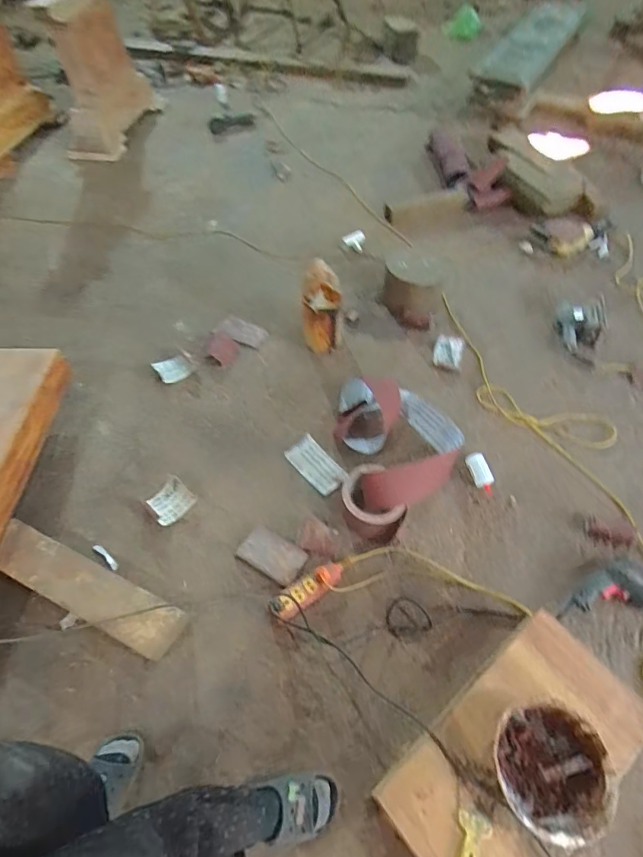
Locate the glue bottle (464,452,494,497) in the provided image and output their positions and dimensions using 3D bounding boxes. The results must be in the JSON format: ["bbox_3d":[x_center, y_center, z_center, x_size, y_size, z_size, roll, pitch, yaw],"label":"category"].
[{"bbox_3d":[0.471,0.134,1.351,0.057,0.042,0.127,-23,90,-11],"label":"glue bottle"}]

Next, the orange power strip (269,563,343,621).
[{"bbox_3d":[-0.035,0.413,1.186,0.203,0.034,0.068,-33,60,-17],"label":"orange power strip"}]

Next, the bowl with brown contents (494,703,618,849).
[{"bbox_3d":[0.422,0.626,0.849,0.189,0.056,0.195,-1,56,2],"label":"bowl with brown contents"}]

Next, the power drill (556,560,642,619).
[{"bbox_3d":[0.795,0.408,1.131,0.398,0.078,0.160,6,57,8],"label":"power drill"}]

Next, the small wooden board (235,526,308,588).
[{"bbox_3d":[-0.133,0.342,1.254,0.172,0.014,0.111,25,62,19],"label":"small wooden board"}]

